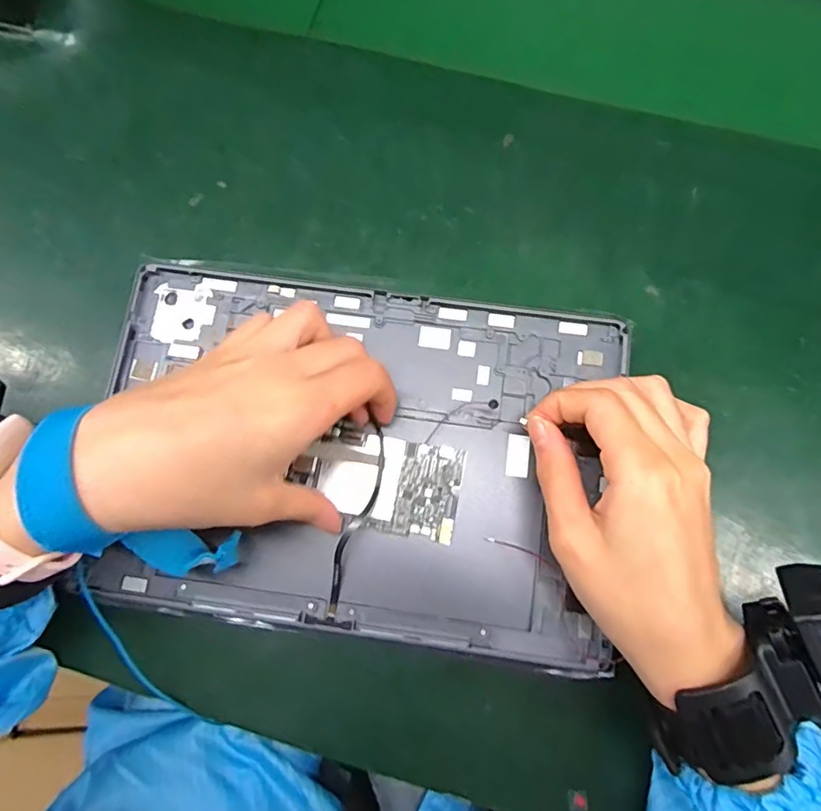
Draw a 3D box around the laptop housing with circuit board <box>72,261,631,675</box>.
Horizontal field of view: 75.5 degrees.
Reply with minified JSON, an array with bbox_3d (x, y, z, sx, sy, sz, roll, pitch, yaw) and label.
[{"bbox_3d":[-0.028,0.024,0.263,0.247,0.011,0.171,7,77,4],"label":"laptop housing with circuit board"}]

